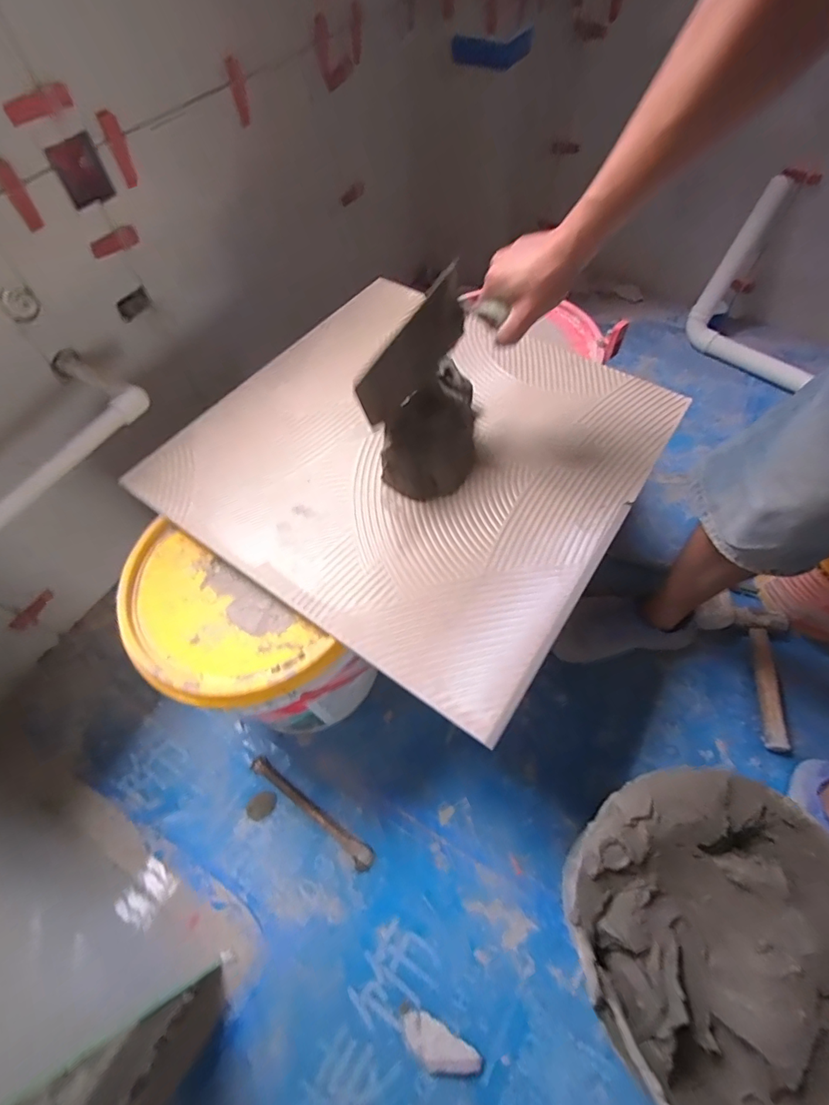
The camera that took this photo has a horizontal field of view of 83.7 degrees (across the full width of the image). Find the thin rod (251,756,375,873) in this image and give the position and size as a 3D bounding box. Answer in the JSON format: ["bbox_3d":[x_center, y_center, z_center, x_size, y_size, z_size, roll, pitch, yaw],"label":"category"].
[{"bbox_3d":[-0.167,0.411,0.742,0.247,0.015,0.031,33,67,19],"label":"thin rod"}]

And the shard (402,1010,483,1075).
[{"bbox_3d":[0.033,0.644,0.599,0.106,0.023,0.047,21,64,14],"label":"shard"}]

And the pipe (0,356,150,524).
[{"bbox_3d":[-0.529,-0.113,0.592,0.164,0.040,0.380,27,65,17],"label":"pipe"}]

